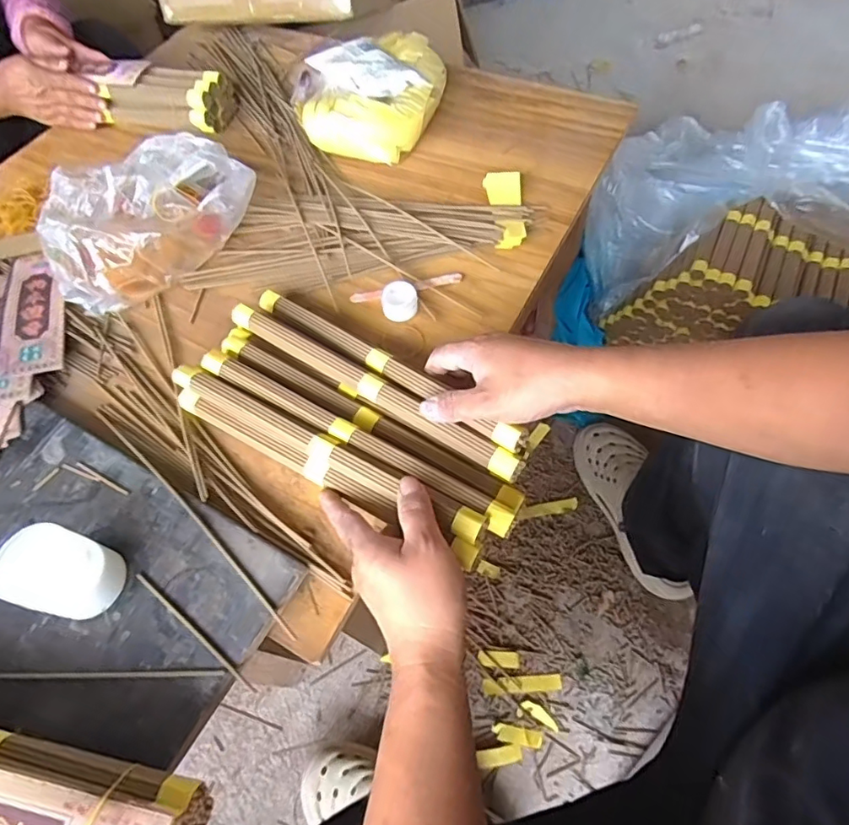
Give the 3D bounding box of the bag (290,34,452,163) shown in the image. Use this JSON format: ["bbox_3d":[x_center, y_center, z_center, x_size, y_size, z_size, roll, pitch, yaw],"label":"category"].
[{"bbox_3d":[-0.071,-0.431,0.705,0.186,0.071,0.198,6,59,8],"label":"bag"}]

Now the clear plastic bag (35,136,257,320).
[{"bbox_3d":[-0.318,-0.229,0.605,0.237,0.072,0.165,-34,62,-16],"label":"clear plastic bag"}]

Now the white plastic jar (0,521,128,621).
[{"bbox_3d":[-0.261,0.118,0.385,0.052,0.074,0.055,16,61,13],"label":"white plastic jar"}]

